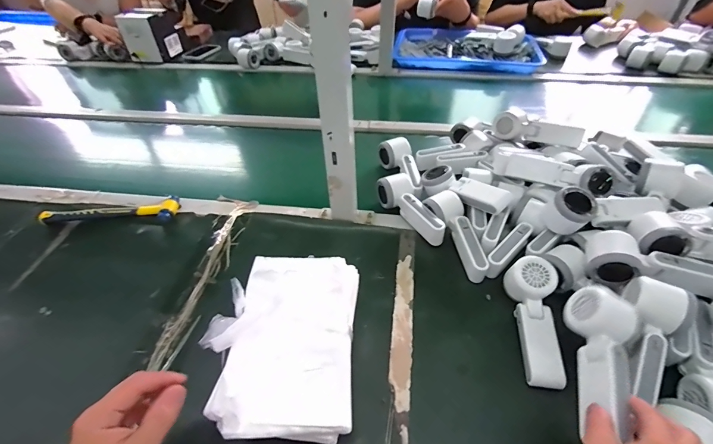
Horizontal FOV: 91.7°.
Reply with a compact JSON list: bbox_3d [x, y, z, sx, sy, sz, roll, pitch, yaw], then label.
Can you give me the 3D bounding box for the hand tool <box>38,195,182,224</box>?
[{"bbox_3d":[-0.457,-0.021,0.648,0.239,0.020,0.053,-3,47,1],"label":"hand tool"}]

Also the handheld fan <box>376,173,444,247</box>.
[{"bbox_3d":[0.102,-0.027,0.607,0.058,0.046,0.162,-29,52,-22],"label":"handheld fan"}]

